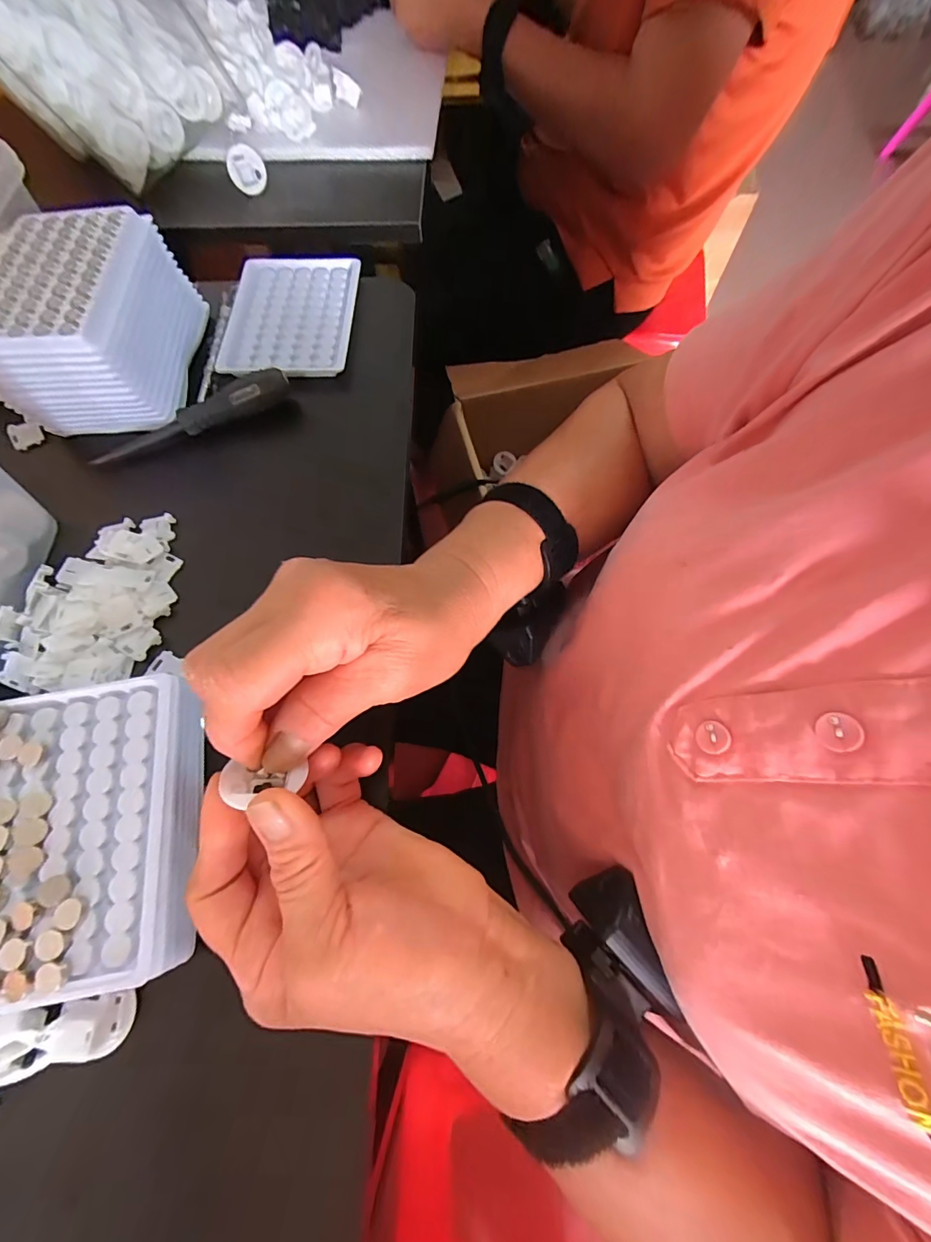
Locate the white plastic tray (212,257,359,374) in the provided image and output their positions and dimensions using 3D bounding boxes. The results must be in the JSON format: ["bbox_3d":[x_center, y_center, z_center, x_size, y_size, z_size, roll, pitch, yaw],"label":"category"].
[{"bbox_3d":[-0.139,-0.245,0.356,0.097,0.008,0.124,2,69,2],"label":"white plastic tray"}]

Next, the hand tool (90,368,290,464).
[{"bbox_3d":[-0.192,-0.144,0.312,0.139,0.016,0.016,-26,70,-9],"label":"hand tool"}]

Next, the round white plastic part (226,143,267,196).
[{"bbox_3d":[-0.199,-0.411,0.409,0.031,0.033,0.006,-36,38,13],"label":"round white plastic part"}]

